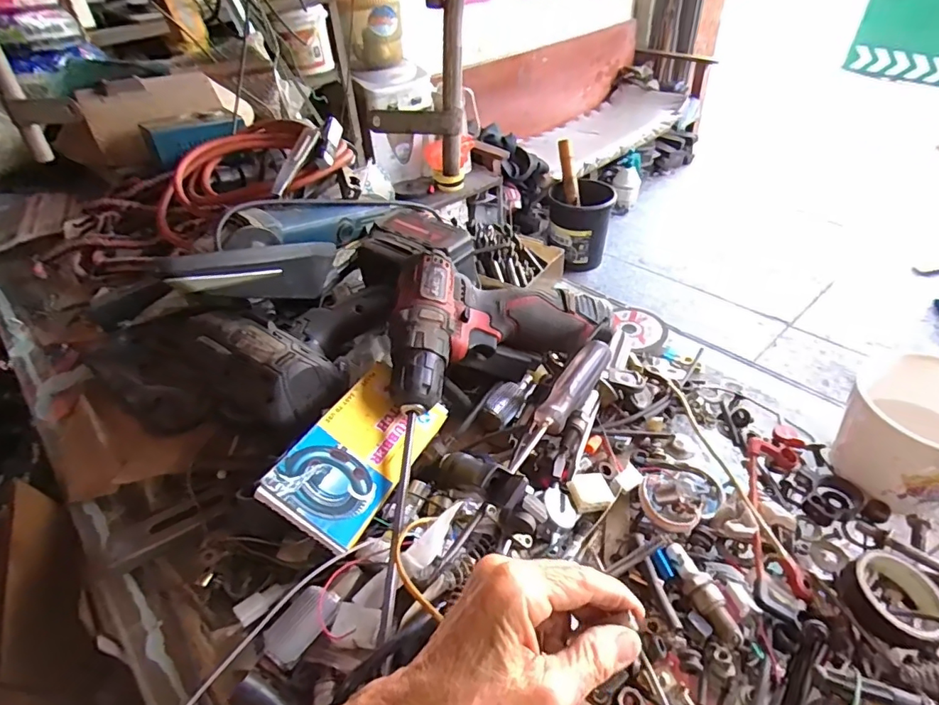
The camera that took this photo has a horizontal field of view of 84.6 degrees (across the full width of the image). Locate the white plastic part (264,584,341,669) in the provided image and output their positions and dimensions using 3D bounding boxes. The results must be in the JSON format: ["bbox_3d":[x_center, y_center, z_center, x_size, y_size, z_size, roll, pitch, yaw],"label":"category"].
[{"bbox_3d":[-0.108,0.172,0.329,0.028,0.014,0.046,28,51,32],"label":"white plastic part"}]

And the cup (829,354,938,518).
[{"bbox_3d":[0.325,0.062,0.367,0.086,0.077,0.107,-28,46,-24],"label":"cup"}]

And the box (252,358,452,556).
[{"bbox_3d":[-0.079,0.072,0.380,0.073,0.012,0.136,37,48,0],"label":"box"}]

